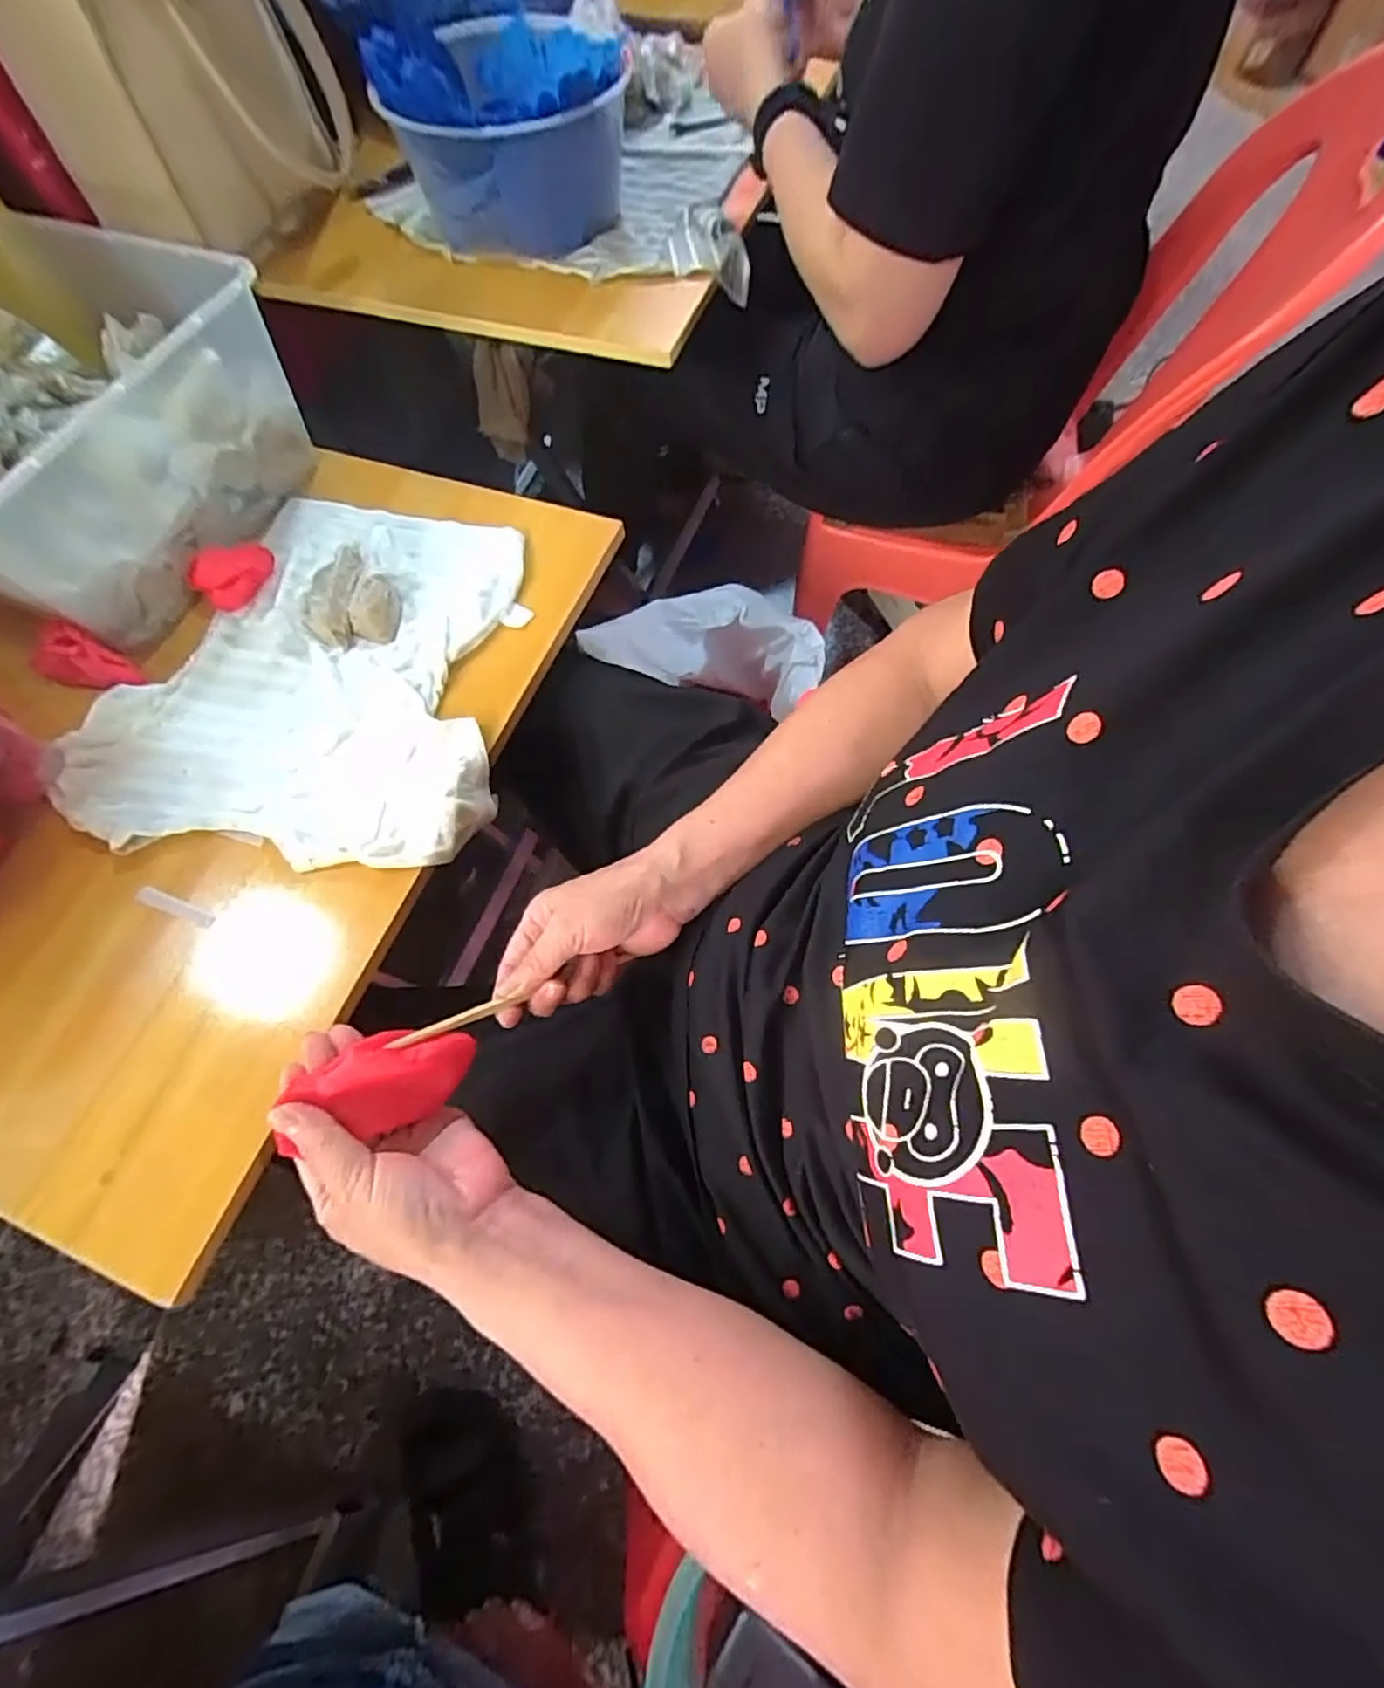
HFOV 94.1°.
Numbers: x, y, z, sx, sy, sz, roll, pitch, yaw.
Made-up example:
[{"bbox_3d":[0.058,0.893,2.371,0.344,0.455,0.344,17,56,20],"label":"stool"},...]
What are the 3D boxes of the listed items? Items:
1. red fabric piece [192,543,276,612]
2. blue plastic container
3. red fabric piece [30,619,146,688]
[{"bbox_3d":[-0.360,-0.216,0.507,0.021,0.039,0.059,26,70,13],"label":"red fabric piece"},{"bbox_3d":[-0.166,-0.647,0.607,0.204,0.134,0.195,-5,66,0],"label":"blue plastic container"},{"bbox_3d":[-0.450,-0.135,0.477,0.061,0.038,0.036,19,68,10],"label":"red fabric piece"}]

